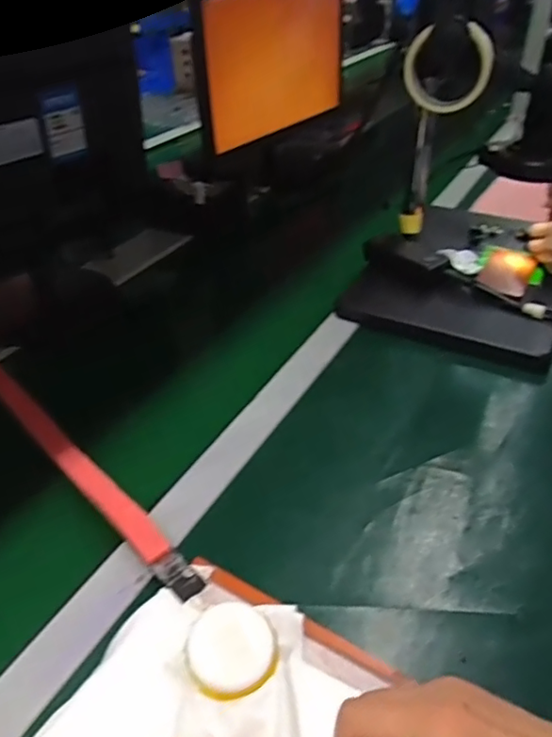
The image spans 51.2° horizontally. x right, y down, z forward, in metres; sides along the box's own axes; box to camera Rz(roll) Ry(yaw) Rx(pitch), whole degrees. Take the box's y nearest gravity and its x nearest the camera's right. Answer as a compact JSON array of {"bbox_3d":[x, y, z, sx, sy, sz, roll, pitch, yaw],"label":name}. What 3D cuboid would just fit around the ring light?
[{"bbox_3d":[0.186,-0.327,0.630,0.095,0.087,0.021,26,44,27],"label":"ring light"}]

